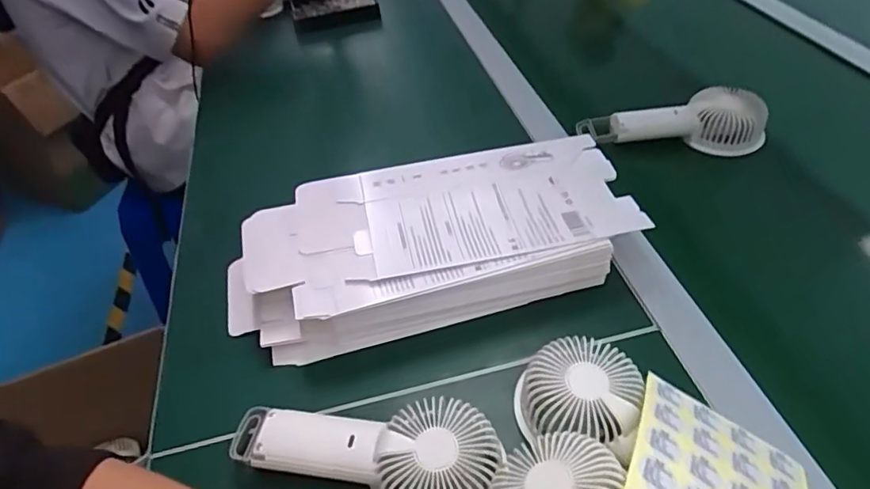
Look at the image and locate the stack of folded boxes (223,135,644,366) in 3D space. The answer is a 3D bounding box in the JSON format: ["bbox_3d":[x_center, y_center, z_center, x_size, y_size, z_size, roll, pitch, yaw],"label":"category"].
[{"bbox_3d":[-0.009,-0.003,0.489,0.353,0.061,0.159,-14,46,-8],"label":"stack of folded boxes"}]

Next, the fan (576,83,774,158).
[{"bbox_3d":[0.264,-0.141,0.609,0.192,0.053,0.058,1,46,8],"label":"fan"}]

